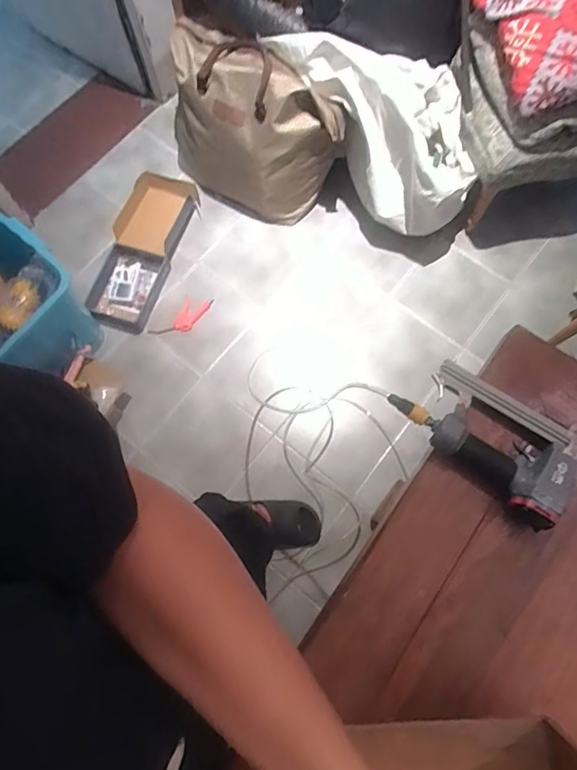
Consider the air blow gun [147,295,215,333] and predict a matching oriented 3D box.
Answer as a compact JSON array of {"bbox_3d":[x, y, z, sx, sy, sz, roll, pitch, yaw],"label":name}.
[{"bbox_3d":[-0.352,-0.221,1.614,0.099,0.027,0.213,40,78,12],"label":"air blow gun"}]

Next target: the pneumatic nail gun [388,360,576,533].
[{"bbox_3d":[0.289,0.064,0.700,0.263,0.059,0.140,42,78,13],"label":"pneumatic nail gun"}]

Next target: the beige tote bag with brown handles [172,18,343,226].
[{"bbox_3d":[-0.124,-0.804,1.577,0.604,0.464,0.287,21,74,8],"label":"beige tote bag with brown handles"}]

